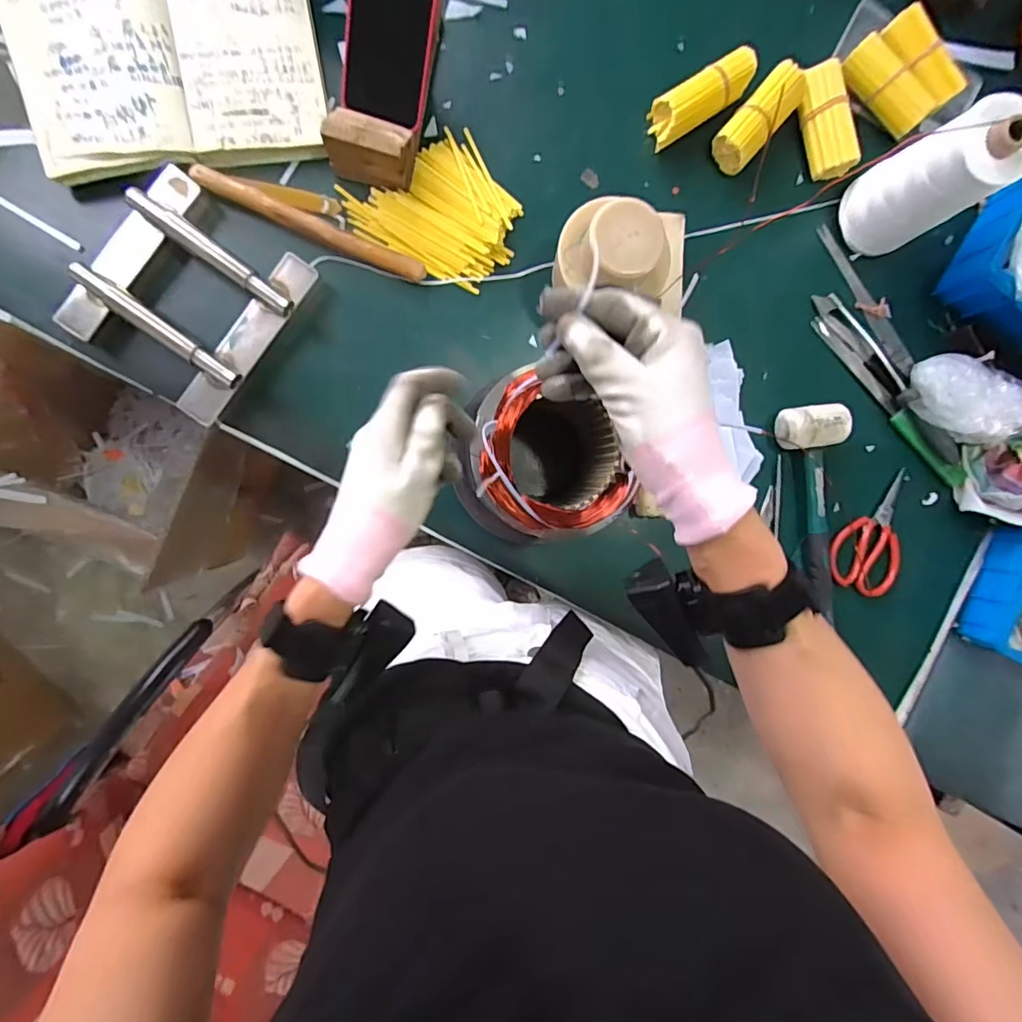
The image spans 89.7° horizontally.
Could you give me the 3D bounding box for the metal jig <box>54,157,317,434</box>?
[{"bbox_3d":[-0.327,-0.217,0.523,0.176,0.045,0.192,35,88,-7],"label":"metal jig"}]

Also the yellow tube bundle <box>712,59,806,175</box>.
[{"bbox_3d":[0.280,-0.444,0.582,0.047,0.040,0.115,41,87,-6],"label":"yellow tube bundle"}]

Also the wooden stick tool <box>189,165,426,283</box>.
[{"bbox_3d":[-0.209,-0.299,0.539,0.244,0.022,0.022,22,89,-7],"label":"wooden stick tool"}]

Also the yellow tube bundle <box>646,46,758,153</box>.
[{"bbox_3d":[0.213,-0.461,0.575,0.127,0.046,0.048,-33,95,-4],"label":"yellow tube bundle"}]

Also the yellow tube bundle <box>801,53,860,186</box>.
[{"bbox_3d":[0.360,-0.443,0.590,0.045,0.042,0.116,-19,94,-6],"label":"yellow tube bundle"}]

